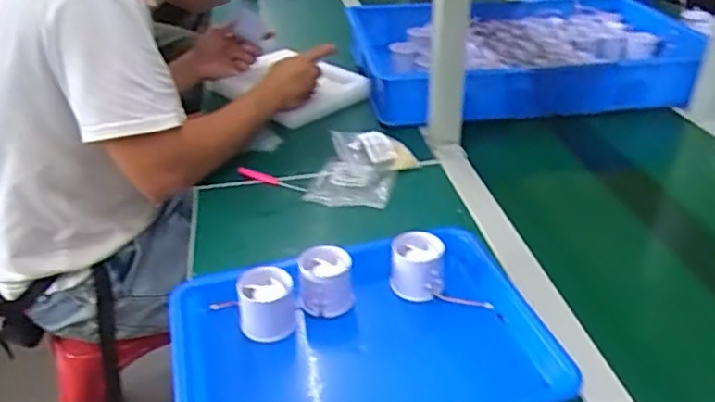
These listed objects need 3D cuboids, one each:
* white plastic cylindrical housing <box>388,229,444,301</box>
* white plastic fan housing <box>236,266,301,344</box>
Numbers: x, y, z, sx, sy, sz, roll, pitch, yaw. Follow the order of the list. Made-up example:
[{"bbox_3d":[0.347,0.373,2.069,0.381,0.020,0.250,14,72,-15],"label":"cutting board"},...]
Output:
[{"bbox_3d":[0.063,0.073,0.641,0.053,0.064,0.048,3,33,6],"label":"white plastic cylindrical housing"},{"bbox_3d":[-0.087,0.101,0.599,0.054,0.060,0.044,-2,33,-2],"label":"white plastic fan housing"}]

